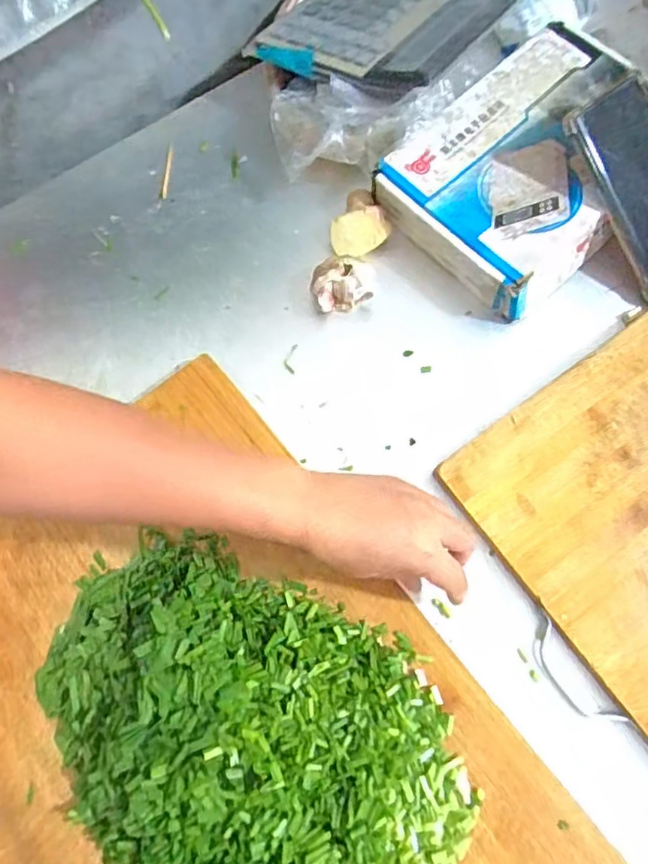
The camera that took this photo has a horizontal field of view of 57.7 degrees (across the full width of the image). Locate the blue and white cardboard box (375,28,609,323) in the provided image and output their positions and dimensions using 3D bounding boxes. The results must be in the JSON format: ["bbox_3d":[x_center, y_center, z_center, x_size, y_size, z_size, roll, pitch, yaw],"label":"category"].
[{"bbox_3d":[0.175,-0.226,0.515,0.175,0.060,0.234,43,81,15],"label":"blue and white cardboard box"}]

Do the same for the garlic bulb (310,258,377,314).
[{"bbox_3d":[0.016,-0.127,0.506,0.054,0.037,0.034,-8,73,2],"label":"garlic bulb"}]

